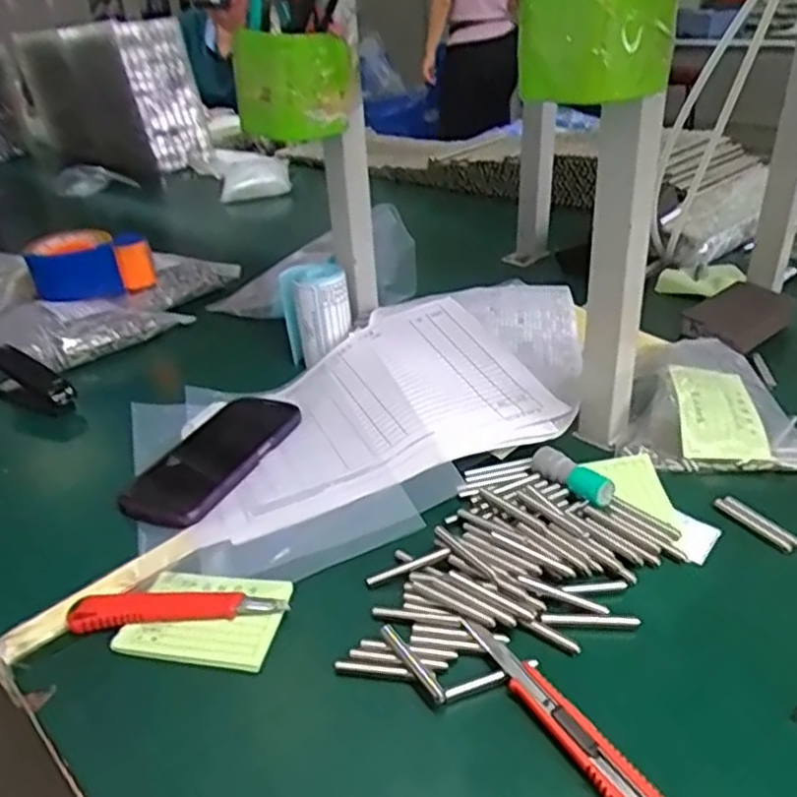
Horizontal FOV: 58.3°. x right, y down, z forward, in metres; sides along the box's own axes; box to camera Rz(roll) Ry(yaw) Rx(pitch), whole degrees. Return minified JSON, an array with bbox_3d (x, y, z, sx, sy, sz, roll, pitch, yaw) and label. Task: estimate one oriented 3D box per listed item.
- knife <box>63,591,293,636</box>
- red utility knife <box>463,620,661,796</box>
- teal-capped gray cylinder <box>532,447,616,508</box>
[{"bbox_3d":[-0.142,0.134,0.462,0.135,0.010,0.026,-4,31,-1],"label":"knife"},{"bbox_3d":[0.087,0.171,0.376,0.024,0.012,0.149,-18,34,-23],"label":"red utility knife"},{"bbox_3d":[0.130,0.060,0.536,0.066,0.022,0.020,23,40,37],"label":"teal-capped gray cylinder"}]

